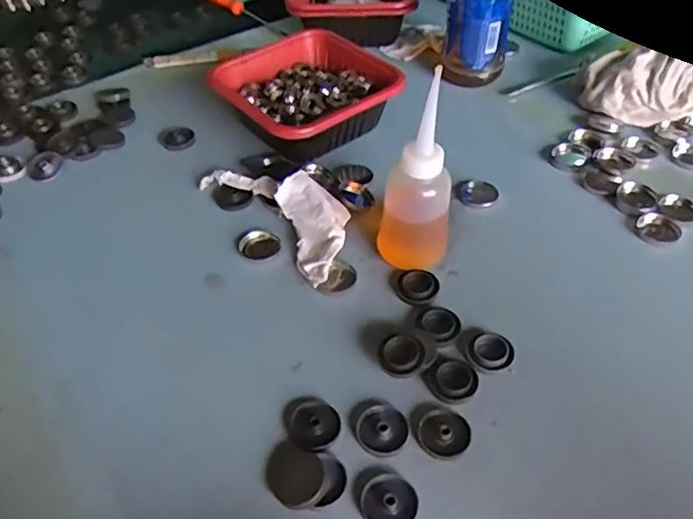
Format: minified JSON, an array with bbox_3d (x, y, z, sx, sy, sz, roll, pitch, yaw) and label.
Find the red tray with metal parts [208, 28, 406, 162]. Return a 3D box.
[{"bbox_3d":[-0.034,-0.160,0.599,0.151,0.055,0.146,-32,54,-26],"label":"red tray with metal parts"}]

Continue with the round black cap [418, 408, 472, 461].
[{"bbox_3d":[0.061,0.109,0.377,0.031,0.004,0.032,0,47,0],"label":"round black cap"}]

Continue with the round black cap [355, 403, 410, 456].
[{"bbox_3d":[0.023,0.107,0.380,0.031,0.004,0.032,0,47,0],"label":"round black cap"}]

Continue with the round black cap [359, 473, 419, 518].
[{"bbox_3d":[0.025,0.140,0.349,0.032,0.004,0.033,0,47,0],"label":"round black cap"}]

